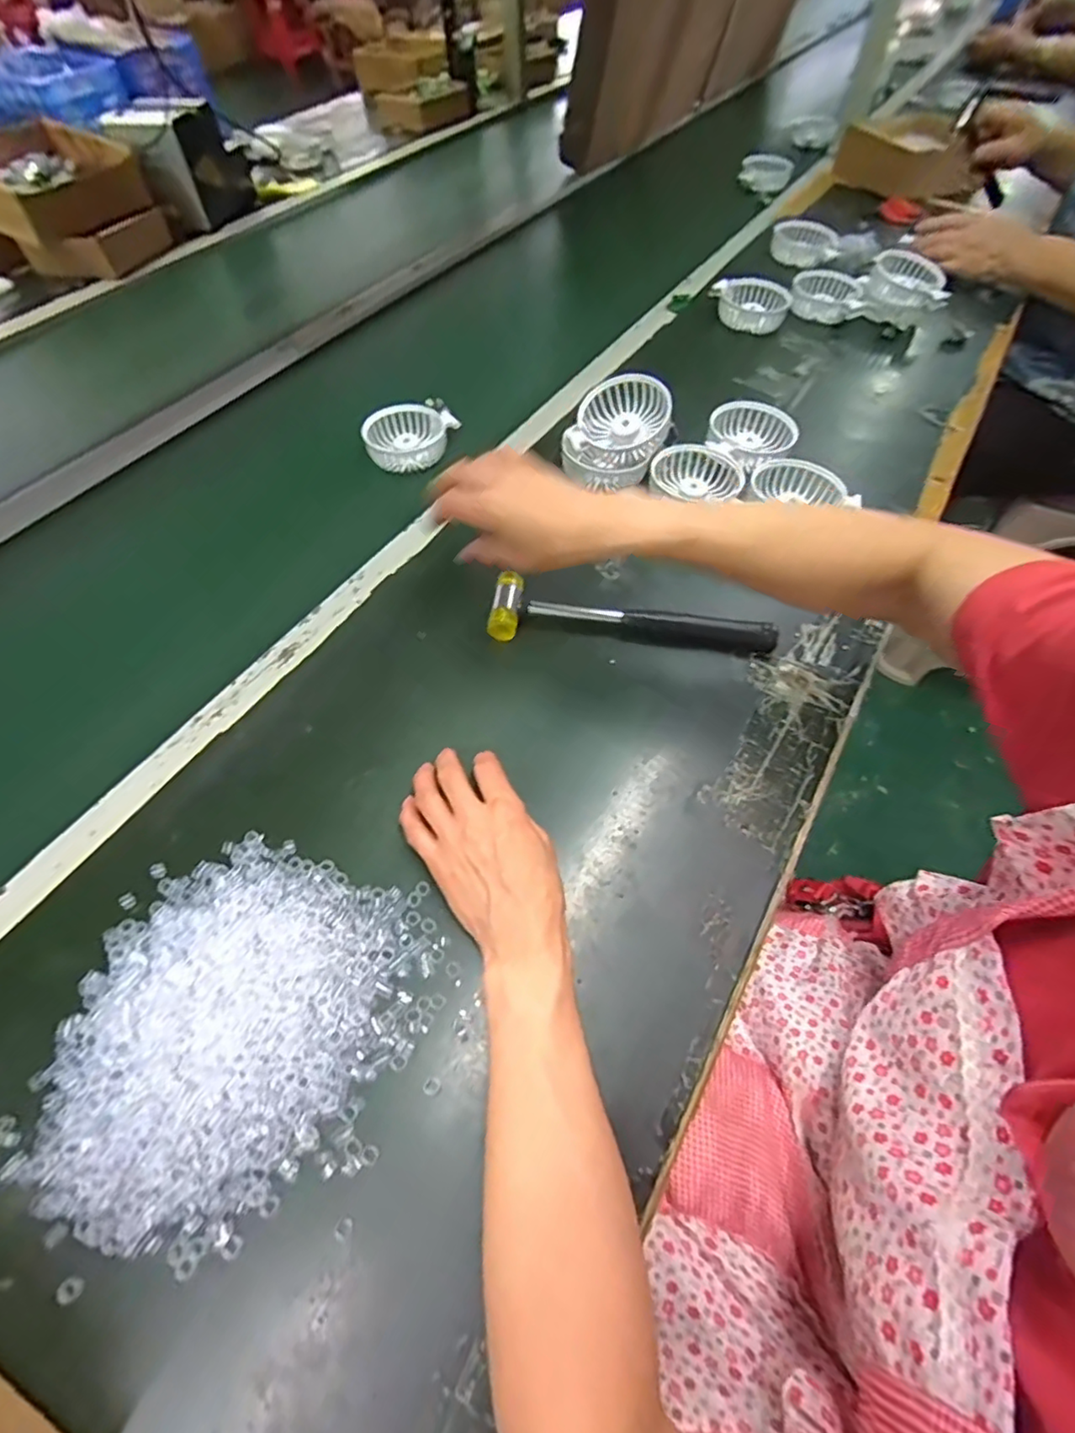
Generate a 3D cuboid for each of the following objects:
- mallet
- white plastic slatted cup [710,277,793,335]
[{"bbox_3d":[0.081,-0.076,0.520,0.238,0.036,0.063,8,57,6],"label":"mallet"},{"bbox_3d":[0.290,-0.567,0.844,0.109,0.035,0.084,22,60,14],"label":"white plastic slatted cup"}]

